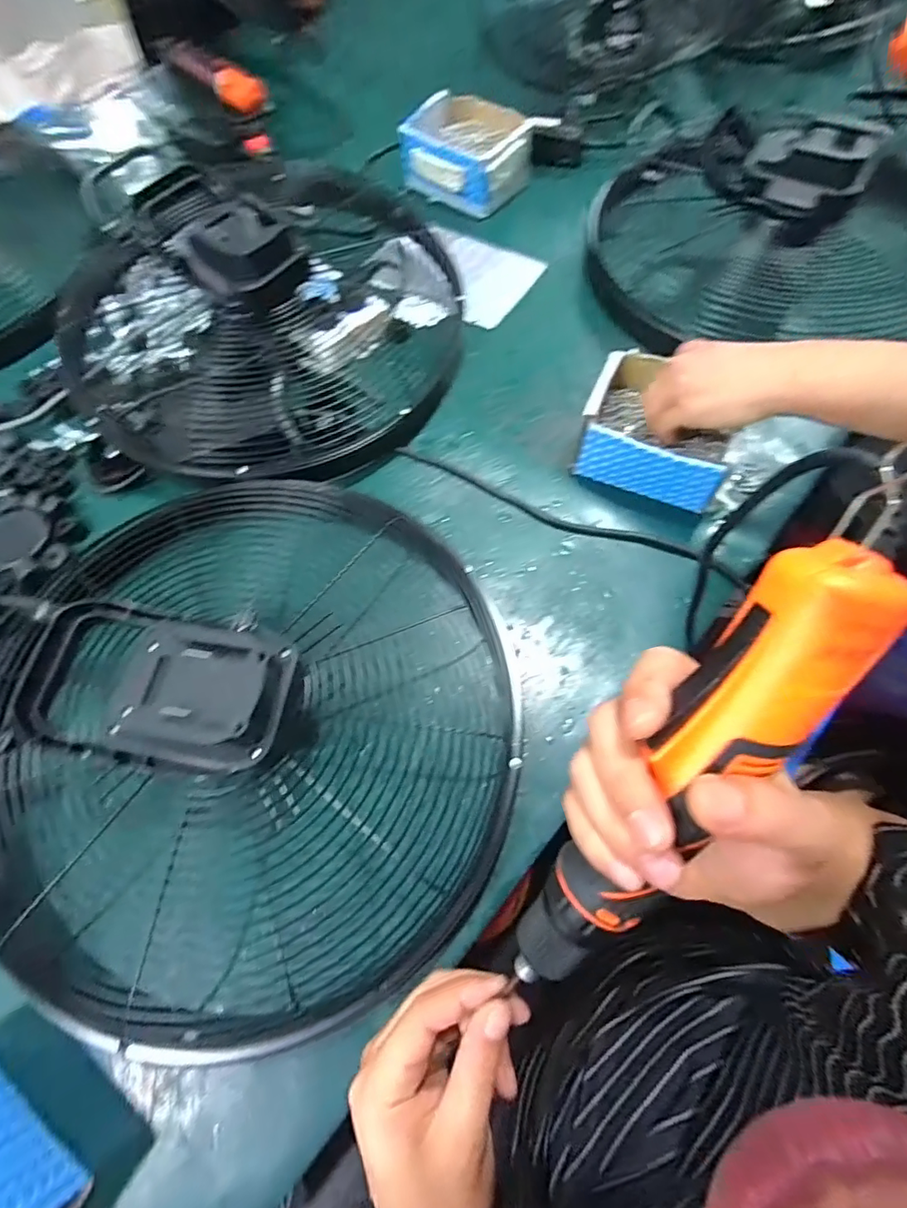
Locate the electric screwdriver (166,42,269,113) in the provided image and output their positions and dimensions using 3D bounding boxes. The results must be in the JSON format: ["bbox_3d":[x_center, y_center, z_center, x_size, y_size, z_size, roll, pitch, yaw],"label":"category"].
[{"bbox_3d":[-0.375,-0.823,0.824,0.205,0.049,0.060,41,74,18],"label":"electric screwdriver"}]

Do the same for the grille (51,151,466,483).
[{"bbox_3d":[-0.210,-0.335,0.570,0.421,0.139,0.400,-1,67,2],"label":"grille"}]

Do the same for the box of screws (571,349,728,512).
[{"bbox_3d":[0.199,-0.168,0.515,0.137,0.071,0.111,26,70,13],"label":"box of screws"}]

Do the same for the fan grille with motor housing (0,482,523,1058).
[{"bbox_3d":[-0.159,0.093,0.393,0.418,0.128,0.395,-38,70,-13],"label":"fan grille with motor housing"}]

